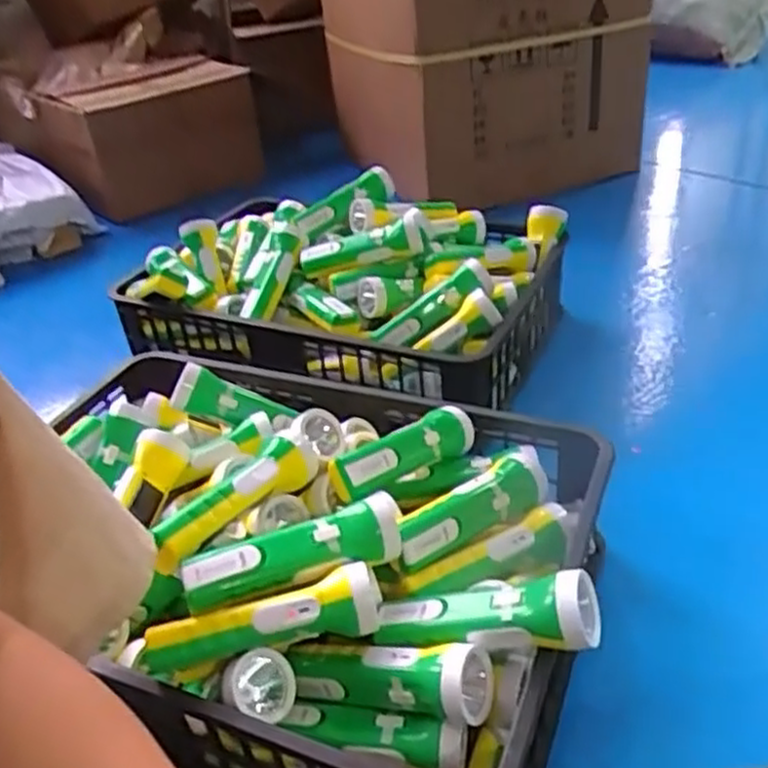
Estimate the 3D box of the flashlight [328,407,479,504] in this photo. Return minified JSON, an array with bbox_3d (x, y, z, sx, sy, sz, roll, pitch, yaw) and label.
[{"bbox_3d":[0.023,0.068,0.755,0.044,0.051,0.183,23,28,38],"label":"flashlight"}]

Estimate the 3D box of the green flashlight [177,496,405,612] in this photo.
[{"bbox_3d":[-0.066,0.133,0.604,0.176,0.044,0.045,-18,35,-16],"label":"green flashlight"}]

